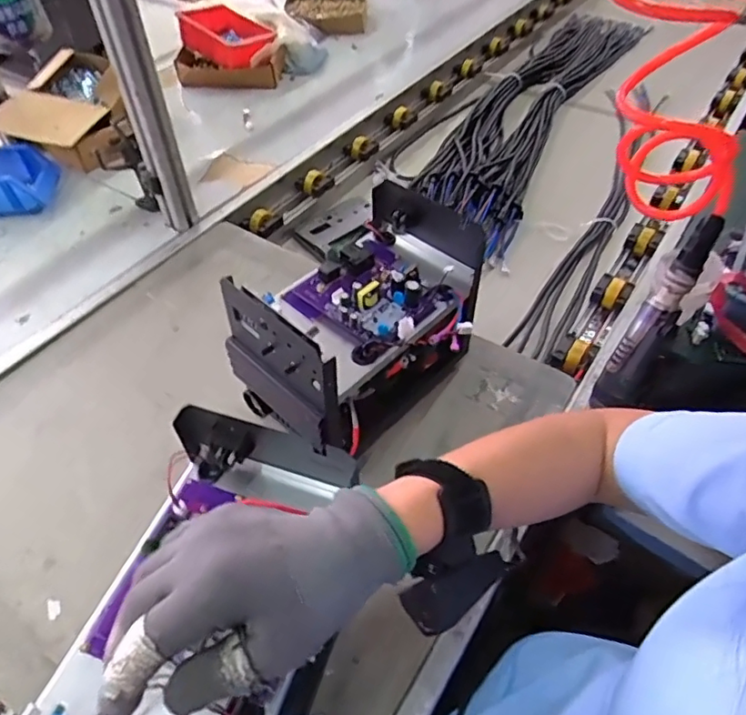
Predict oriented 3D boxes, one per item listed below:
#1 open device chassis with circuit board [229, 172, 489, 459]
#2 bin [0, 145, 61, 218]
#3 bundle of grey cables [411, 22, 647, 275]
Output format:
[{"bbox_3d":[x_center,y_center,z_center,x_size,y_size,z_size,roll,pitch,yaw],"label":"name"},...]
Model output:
[{"bbox_3d":[-0.008,-0.037,0.609,0.251,0.155,0.190,-36,60,-27],"label":"open device chassis with circuit board"},{"bbox_3d":[-0.614,-0.293,0.944,0.150,0.068,0.116,-5,51,-6],"label":"bin"},{"bbox_3d":[0.338,-0.518,1.231,0.231,0.090,0.917,26,60,15],"label":"bundle of grey cables"}]

